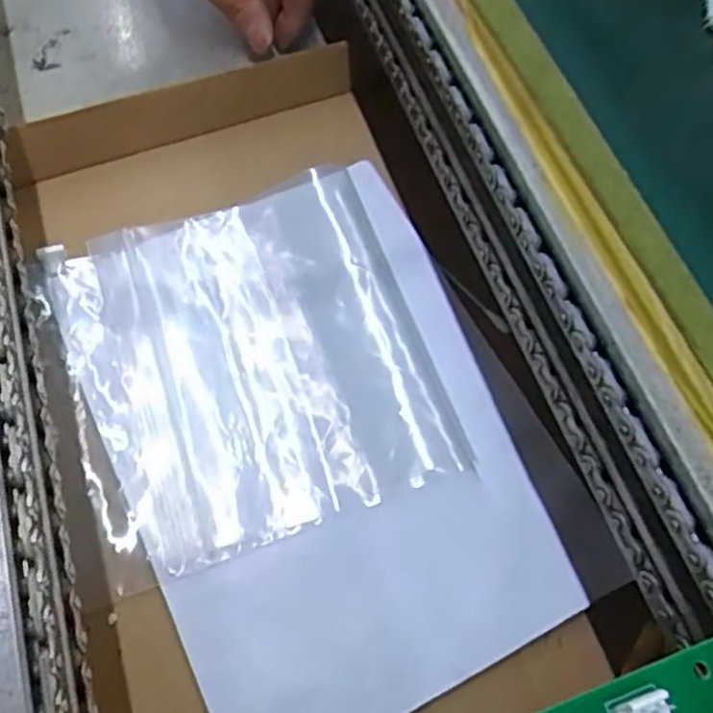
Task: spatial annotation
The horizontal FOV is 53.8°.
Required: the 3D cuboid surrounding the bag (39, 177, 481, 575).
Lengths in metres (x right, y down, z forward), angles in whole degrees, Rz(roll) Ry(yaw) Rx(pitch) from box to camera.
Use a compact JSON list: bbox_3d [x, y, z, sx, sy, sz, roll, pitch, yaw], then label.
[{"bbox_3d":[-0.047,-0.002,0.298,0.147,0.013,0.153,-17,66,-12],"label":"bag"}]

